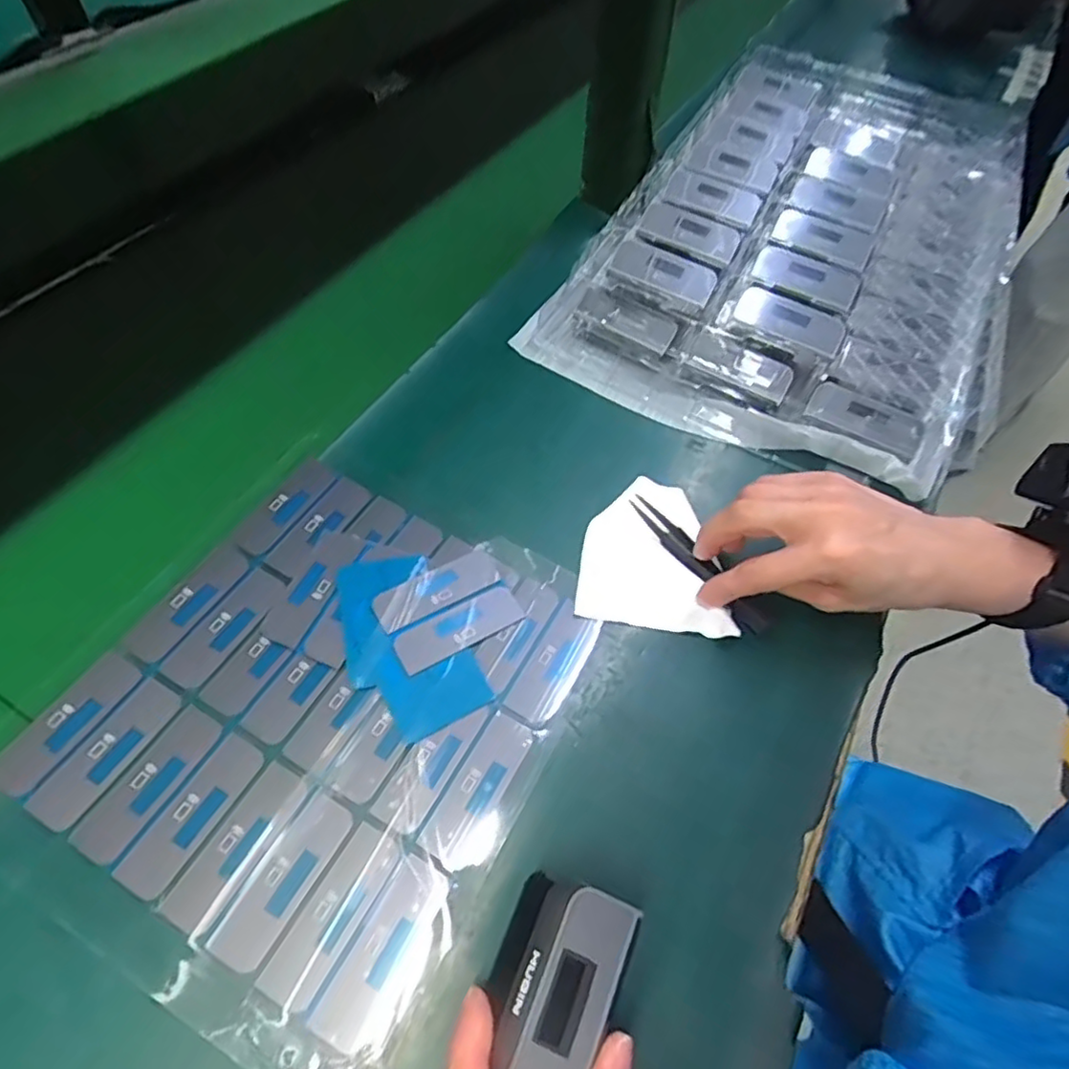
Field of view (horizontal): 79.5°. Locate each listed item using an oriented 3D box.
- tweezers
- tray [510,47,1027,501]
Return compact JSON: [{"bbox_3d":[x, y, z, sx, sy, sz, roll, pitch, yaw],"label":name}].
[{"bbox_3d":[0.095,0.015,0.377,0.016,0.009,0.107,-31,64,-22],"label":"tweezers"},{"bbox_3d":[0.250,-0.277,0.549,0.297,0.058,0.541,29,63,9],"label":"tray"}]

